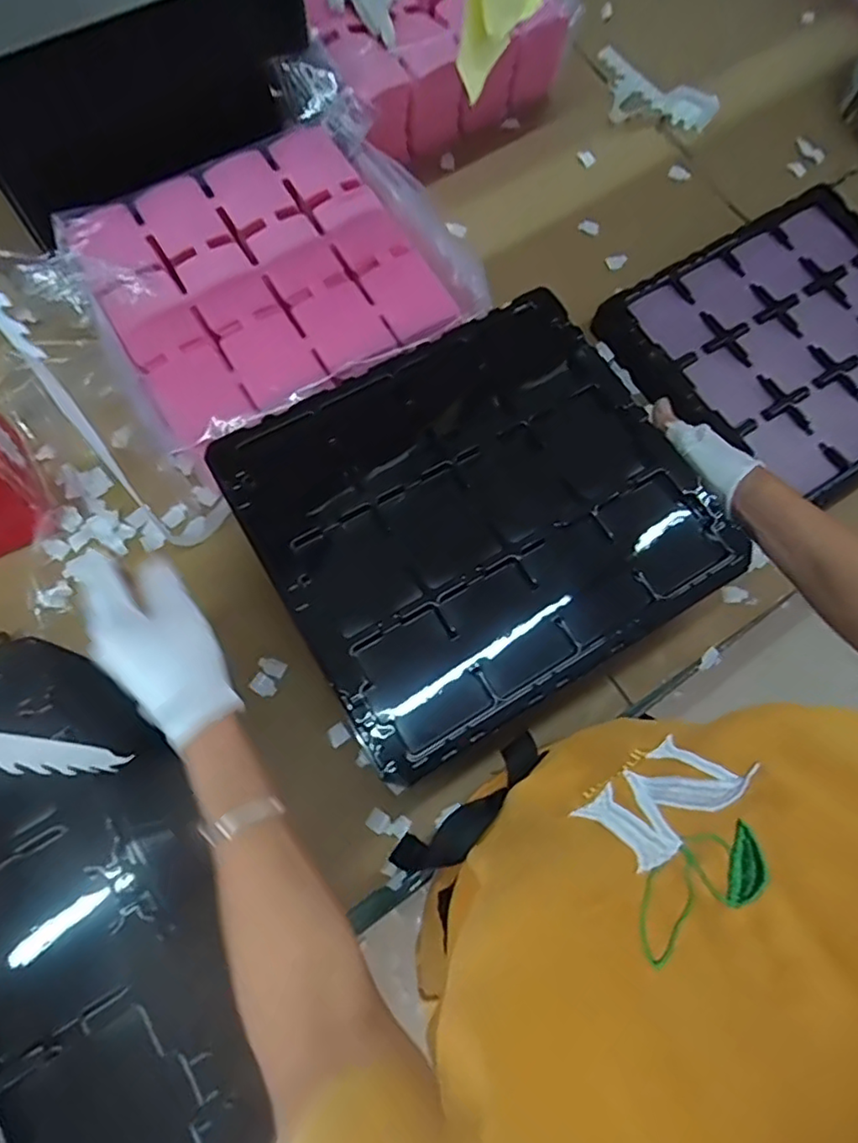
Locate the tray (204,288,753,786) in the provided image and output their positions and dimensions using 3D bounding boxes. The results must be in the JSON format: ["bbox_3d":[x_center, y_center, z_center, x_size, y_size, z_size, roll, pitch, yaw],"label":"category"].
[{"bbox_3d":[0.041,-0.053,0.534,0.354,0.040,0.322,-30,75,-11],"label":"tray"}]

